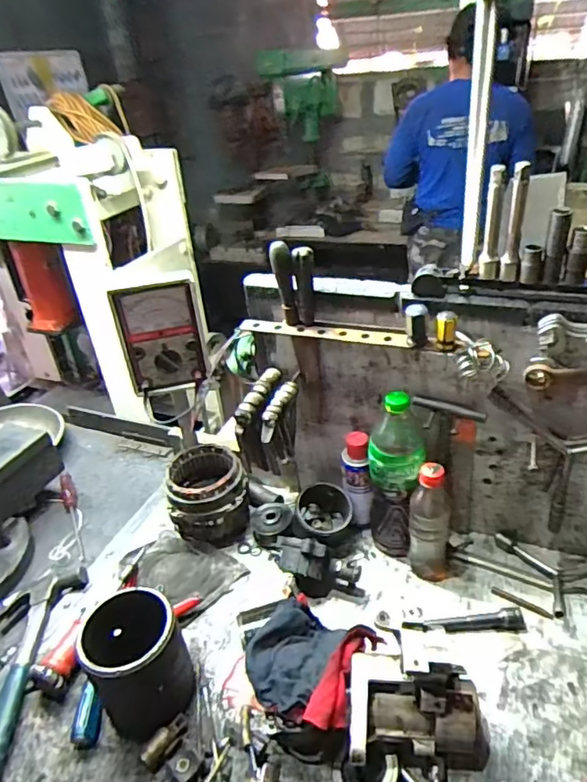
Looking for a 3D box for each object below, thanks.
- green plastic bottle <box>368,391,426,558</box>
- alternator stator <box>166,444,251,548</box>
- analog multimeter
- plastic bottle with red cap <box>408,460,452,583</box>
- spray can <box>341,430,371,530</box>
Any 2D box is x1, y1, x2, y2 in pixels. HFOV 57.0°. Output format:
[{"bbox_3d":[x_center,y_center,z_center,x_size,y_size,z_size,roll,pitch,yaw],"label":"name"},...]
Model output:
[{"bbox_3d":[0.146,0.128,0.769,0.075,0.268,0.069,3,34,12],"label":"green plastic bottle"},{"bbox_3d":[-0.135,0.170,0.880,0.126,0.110,0.134,-9,33,-6],"label":"alternator stator"},{"bbox_3d":[-0.193,-0.077,0.793,0.109,0.154,0.033,-11,33,-9],"label":"analog multimeter"},{"bbox_3d":[0.191,0.178,0.748,0.060,0.185,0.056,6,34,16],"label":"plastic bottle with red cap"},{"bbox_3d":[0.096,0.137,0.826,0.044,0.153,0.050,-1,33,6],"label":"spray can"}]

